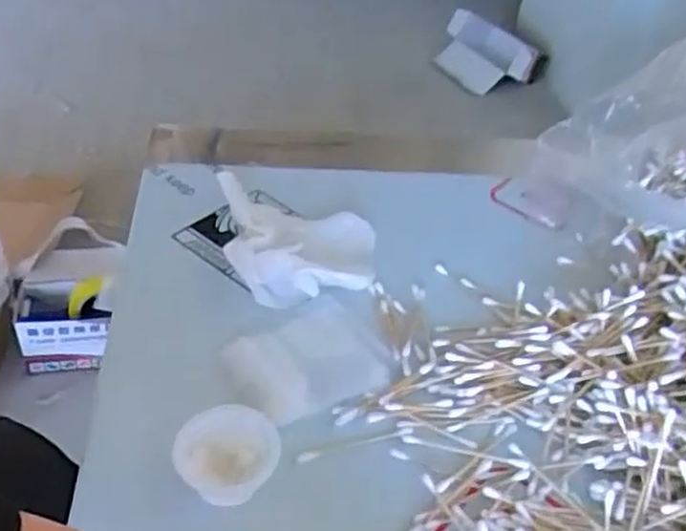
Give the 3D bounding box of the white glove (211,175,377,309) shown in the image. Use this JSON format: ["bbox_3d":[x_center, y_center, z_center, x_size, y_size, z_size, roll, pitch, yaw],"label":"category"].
[{"bbox_3d":[-0.030,-0.023,0.545,0.108,0.033,0.117,4,41,-4],"label":"white glove"}]

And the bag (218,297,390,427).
[{"bbox_3d":[-0.019,0.058,0.467,0.091,0.012,0.077,-23,49,-30],"label":"bag"}]

